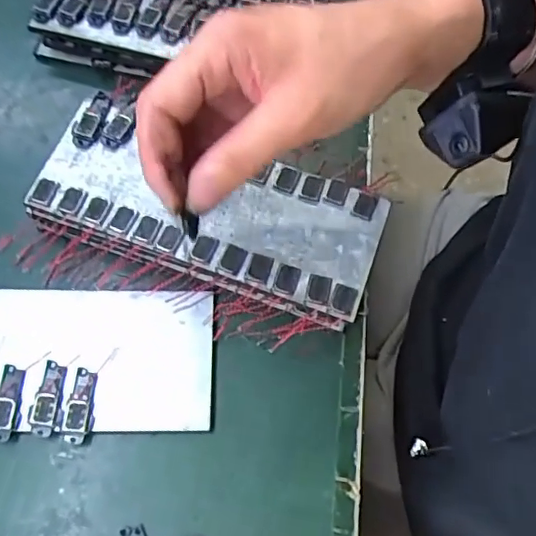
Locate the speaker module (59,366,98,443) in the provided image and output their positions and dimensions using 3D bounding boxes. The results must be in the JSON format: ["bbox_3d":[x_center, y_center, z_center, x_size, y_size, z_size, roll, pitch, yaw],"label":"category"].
[{"bbox_3d":[-0.103,0.076,0.313,0.016,0.005,0.040,7,68,1],"label":"speaker module"}]

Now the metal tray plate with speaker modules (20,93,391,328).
[{"bbox_3d":[-0.035,-0.038,0.332,0.199,0.006,0.085,19,70,5],"label":"metal tray plate with speaker modules"}]

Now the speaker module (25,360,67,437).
[{"bbox_3d":[-0.120,0.072,0.311,0.016,0.004,0.040,10,68,2],"label":"speaker module"}]

